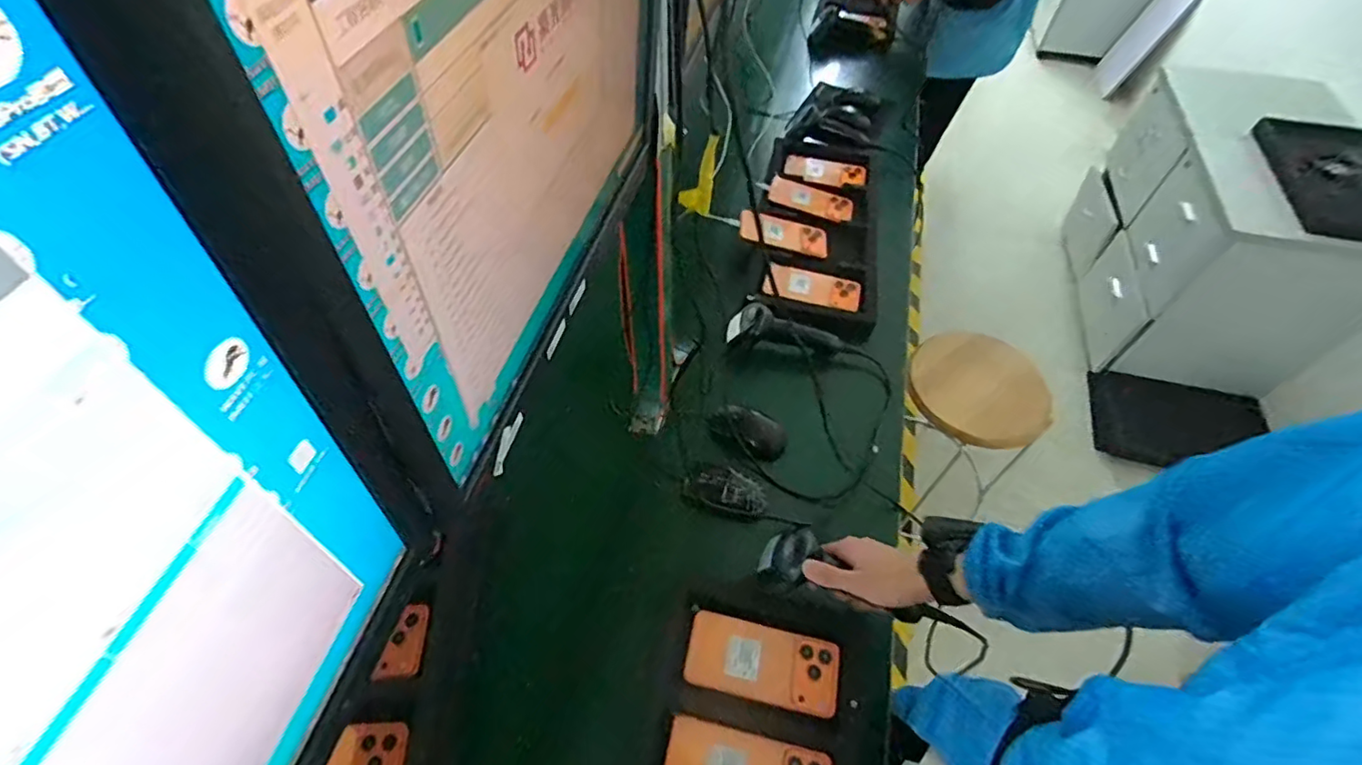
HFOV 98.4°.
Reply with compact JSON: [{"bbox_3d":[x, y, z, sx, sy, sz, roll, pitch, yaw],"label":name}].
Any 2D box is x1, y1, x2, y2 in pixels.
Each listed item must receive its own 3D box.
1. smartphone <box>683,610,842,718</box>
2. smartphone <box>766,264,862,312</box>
[{"bbox_3d":[0.091,0.309,0.649,0.164,0.006,0.075,12,55,7],"label":"smartphone"},{"bbox_3d":[0.234,-0.170,1.035,0.166,0.009,0.083,13,59,4],"label":"smartphone"}]

